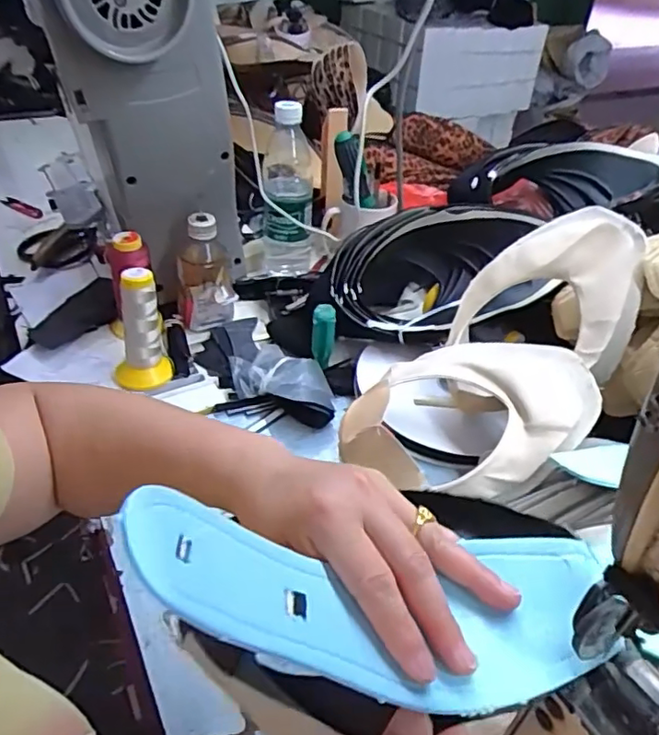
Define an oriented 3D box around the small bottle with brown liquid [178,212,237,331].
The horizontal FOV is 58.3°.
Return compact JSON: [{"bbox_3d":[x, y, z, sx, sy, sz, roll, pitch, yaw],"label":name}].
[{"bbox_3d":[-0.145,-0.113,0.696,0.061,0.135,0.046,-5,39,-14],"label":"small bottle with brown liquid"}]

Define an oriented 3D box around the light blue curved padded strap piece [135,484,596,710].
[{"bbox_3d":[0.024,0.095,0.246,0.219,0.043,0.068,16,31,-24],"label":"light blue curved padded strap piece"}]

